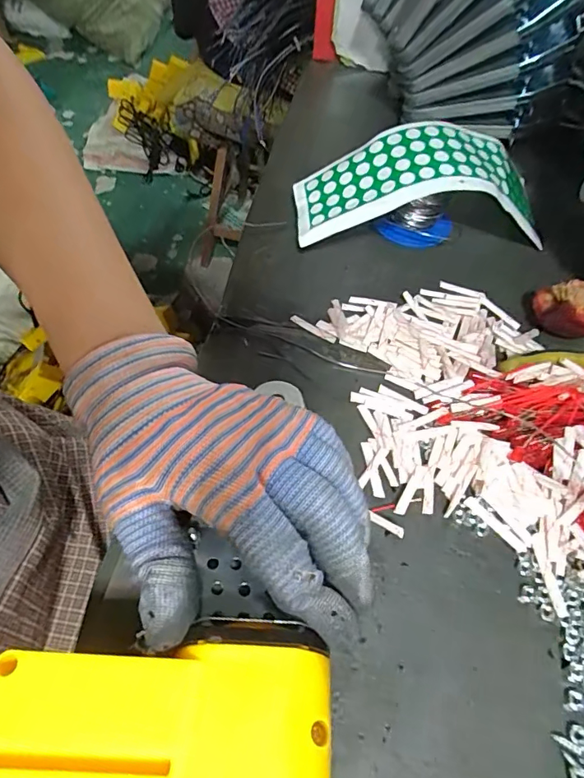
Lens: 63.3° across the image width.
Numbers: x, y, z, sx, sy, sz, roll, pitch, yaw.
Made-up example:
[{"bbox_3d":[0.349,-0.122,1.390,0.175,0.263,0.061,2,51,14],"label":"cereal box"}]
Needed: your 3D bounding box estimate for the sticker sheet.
[{"bbox_3d":[0.094,-0.142,0.341,0.181,0.065,0.070,-2,56,-3],"label":"sticker sheet"}]

